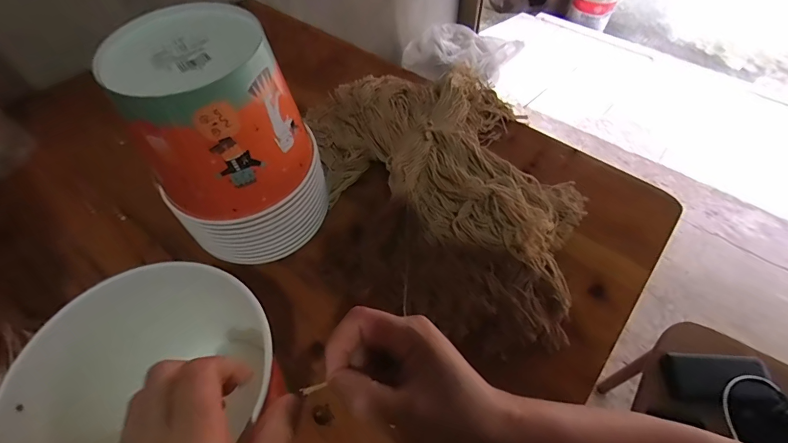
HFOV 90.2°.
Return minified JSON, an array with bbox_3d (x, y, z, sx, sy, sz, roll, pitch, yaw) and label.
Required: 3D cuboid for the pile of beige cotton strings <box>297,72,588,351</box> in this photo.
[{"bbox_3d":[0.067,-0.056,0.467,0.277,0.078,0.405,-14,56,-9],"label":"pile of beige cotton strings"}]

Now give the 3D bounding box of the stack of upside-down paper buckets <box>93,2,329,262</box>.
[{"bbox_3d":[-0.150,-0.069,0.386,0.140,0.218,0.132,-15,56,-9],"label":"stack of upside-down paper buckets"}]

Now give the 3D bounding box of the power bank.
[{"bbox_3d":[0.520,0.252,0.628,0.154,0.015,0.079,3,54,2],"label":"power bank"}]

